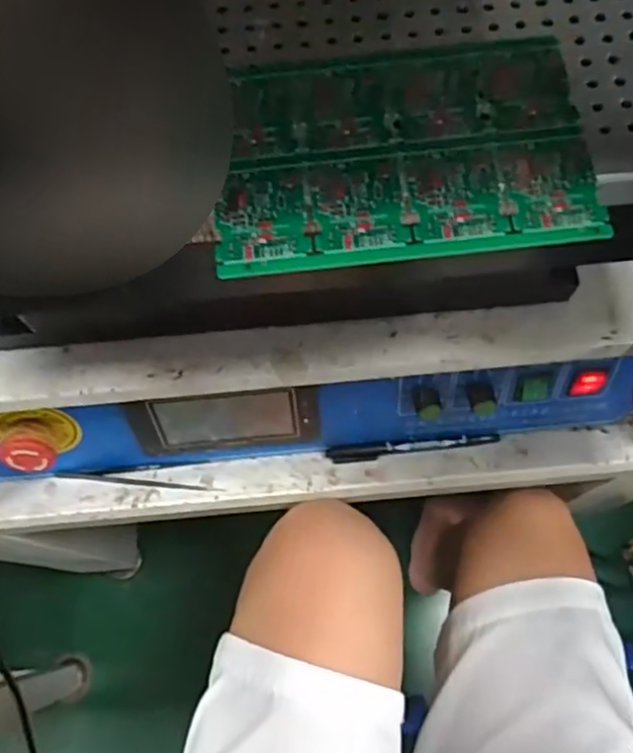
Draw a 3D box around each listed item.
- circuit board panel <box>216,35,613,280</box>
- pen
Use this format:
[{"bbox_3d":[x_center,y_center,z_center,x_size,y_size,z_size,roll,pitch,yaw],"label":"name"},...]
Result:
[{"bbox_3d":[0.029,-0.079,0.231,0.126,0.004,0.083,-7,70,-1],"label":"circuit board panel"},{"bbox_3d":[0.078,0.058,0.537,0.137,0.016,0.012,-4,70,-1],"label":"pen"}]

